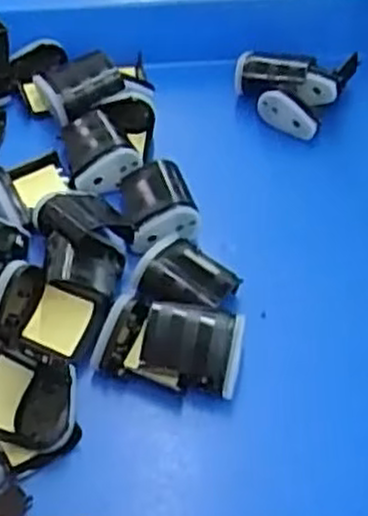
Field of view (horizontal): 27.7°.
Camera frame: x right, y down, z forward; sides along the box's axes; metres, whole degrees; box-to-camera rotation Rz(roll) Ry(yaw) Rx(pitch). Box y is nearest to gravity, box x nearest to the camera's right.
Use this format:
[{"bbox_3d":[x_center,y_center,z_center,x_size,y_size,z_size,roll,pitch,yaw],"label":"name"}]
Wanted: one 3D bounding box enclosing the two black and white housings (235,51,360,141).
[{"bbox_3d":[0.061,-0.093,0.420,0.065,0.034,0.044,9,52,3],"label":"two black and white housings"}]

